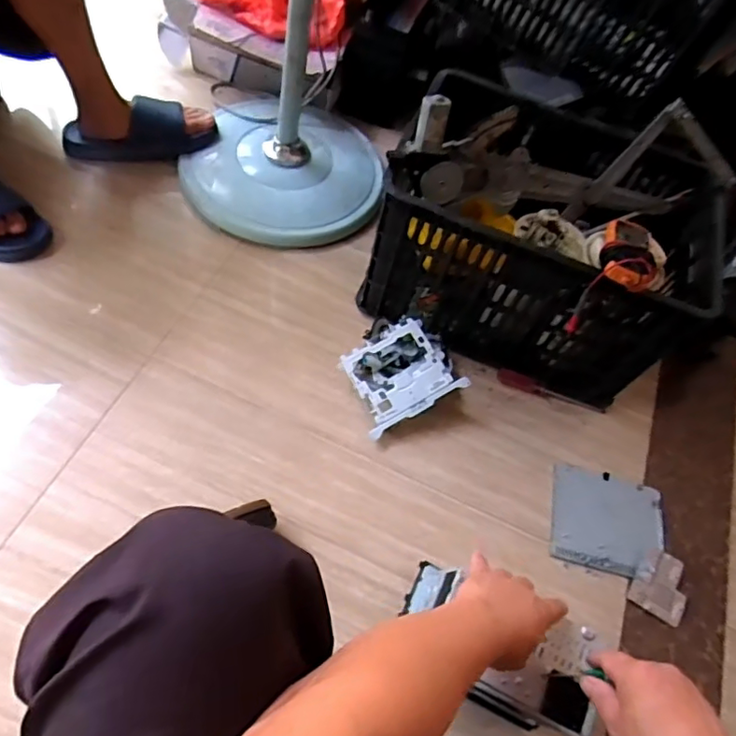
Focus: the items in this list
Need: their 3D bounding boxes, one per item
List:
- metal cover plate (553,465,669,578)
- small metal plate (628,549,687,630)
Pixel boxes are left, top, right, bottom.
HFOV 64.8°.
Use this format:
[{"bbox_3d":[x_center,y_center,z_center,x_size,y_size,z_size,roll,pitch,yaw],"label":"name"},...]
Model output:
[{"bbox_3d":[0.383,0.245,0.925,0.189,0.014,0.160,15,56,-3],"label":"metal cover plate"},{"bbox_3d":[0.444,0.327,0.877,0.079,0.006,0.097,30,63,13],"label":"small metal plate"}]

